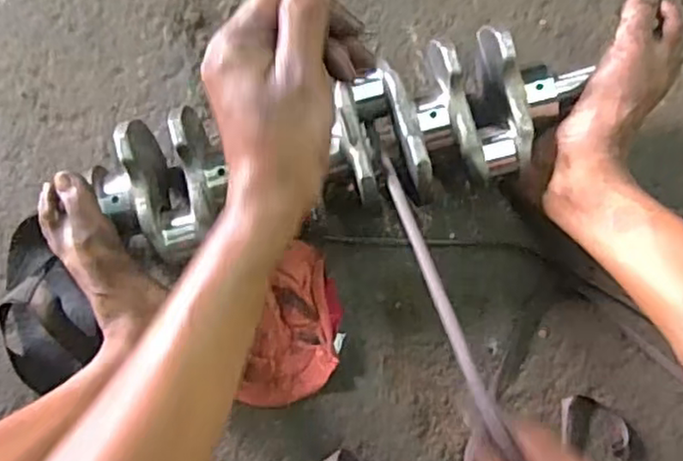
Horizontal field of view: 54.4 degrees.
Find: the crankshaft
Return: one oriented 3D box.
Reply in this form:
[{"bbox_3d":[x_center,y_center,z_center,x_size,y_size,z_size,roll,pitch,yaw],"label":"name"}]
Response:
[{"bbox_3d":[0.000,-0.084,0.657,0.470,0.099,0.140,-13,84,4],"label":"crankshaft"}]

